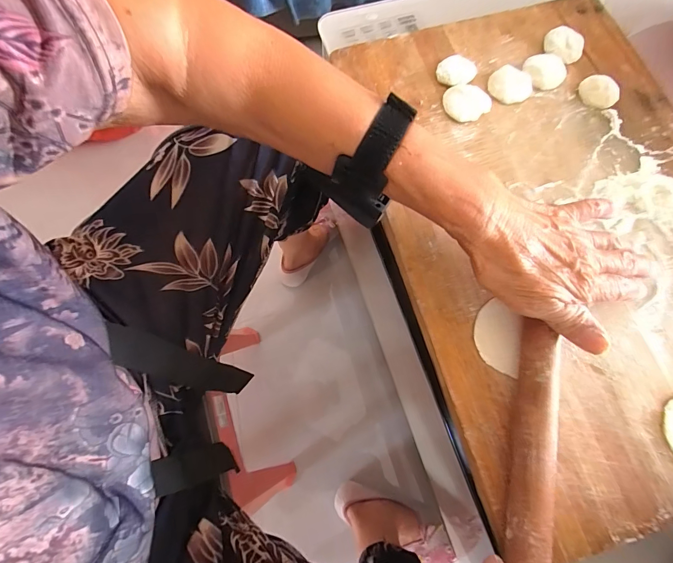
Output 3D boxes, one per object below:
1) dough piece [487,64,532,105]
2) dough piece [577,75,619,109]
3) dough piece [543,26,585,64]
[{"bbox_3d":[0.169,-0.191,0.340,0.040,0.010,0.037,0,74,-1],"label":"dough piece"},{"bbox_3d":[0.254,-0.183,0.337,0.036,0.014,0.027,40,76,12],"label":"dough piece"},{"bbox_3d":[0.232,-0.242,0.354,0.039,0.011,0.033,34,76,8],"label":"dough piece"}]

